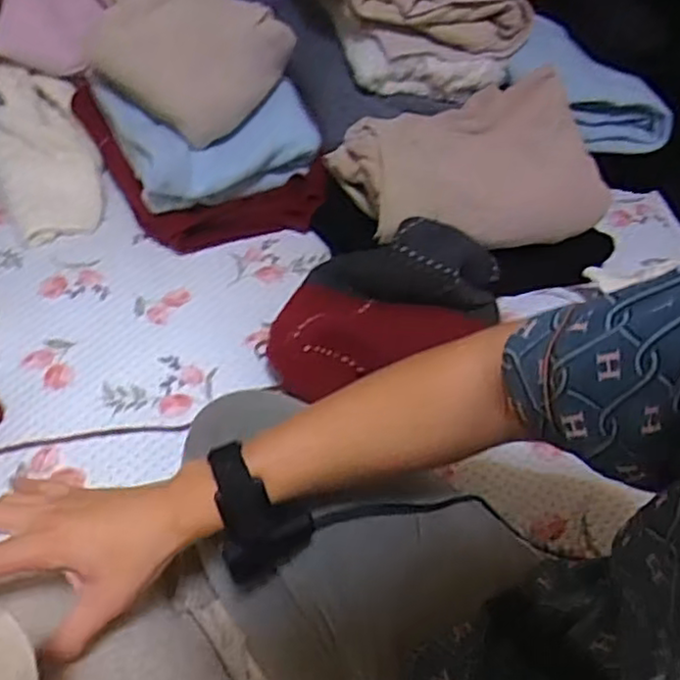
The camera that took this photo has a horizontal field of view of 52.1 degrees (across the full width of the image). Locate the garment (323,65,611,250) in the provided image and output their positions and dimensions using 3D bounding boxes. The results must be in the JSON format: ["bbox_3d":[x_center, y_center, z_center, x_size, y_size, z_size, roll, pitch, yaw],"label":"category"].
[{"bbox_3d":[0.173,-0.239,0.925,0.317,0.102,0.242,-11,53,-13],"label":"garment"}]

